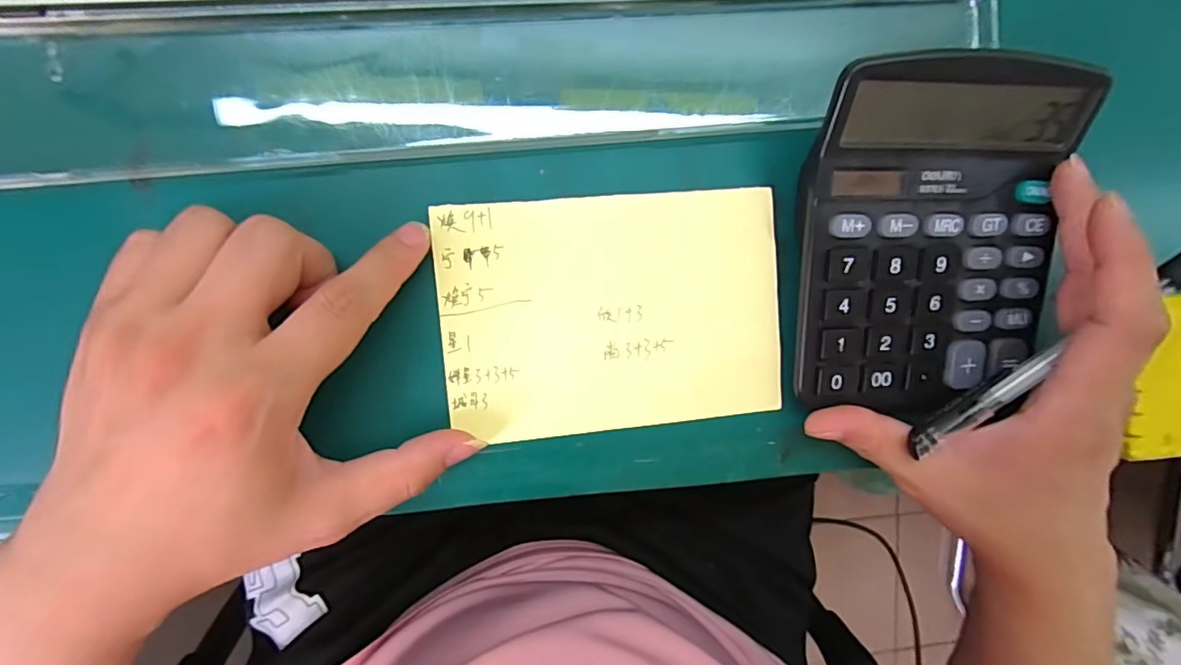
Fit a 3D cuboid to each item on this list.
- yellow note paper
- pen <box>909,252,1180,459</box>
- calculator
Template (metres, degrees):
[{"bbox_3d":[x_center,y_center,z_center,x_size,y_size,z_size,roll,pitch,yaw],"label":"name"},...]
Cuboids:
[{"bbox_3d":[0.011,-0.008,0.237,0.147,0.004,0.100,-5,95,-8],"label":"yellow note paper"},{"bbox_3d":[0.196,-0.002,0.210,0.014,0.010,0.153,43,109,-9],"label":"pen"},{"bbox_3d":[0.148,-0.036,0.225,0.117,0.032,0.139,-7,96,-8],"label":"calculator"}]

